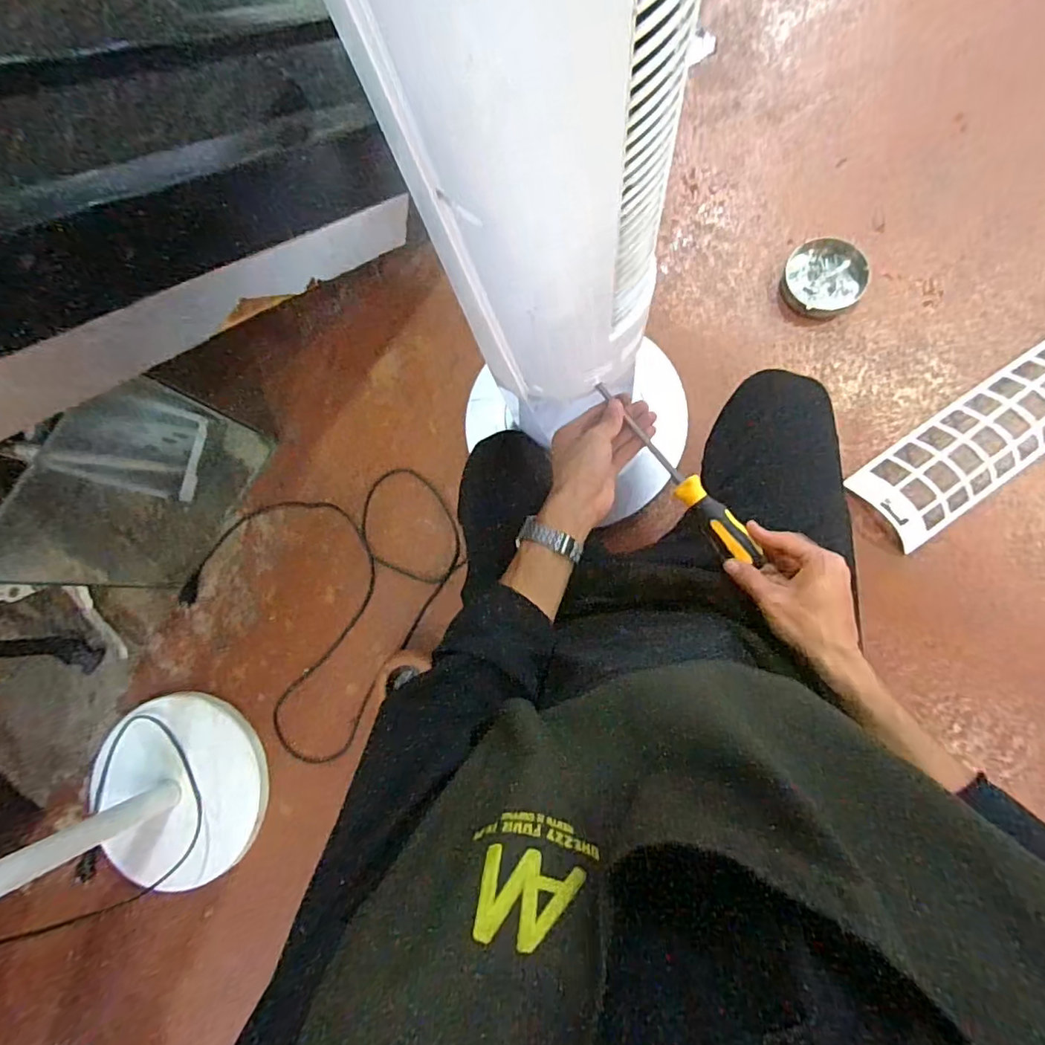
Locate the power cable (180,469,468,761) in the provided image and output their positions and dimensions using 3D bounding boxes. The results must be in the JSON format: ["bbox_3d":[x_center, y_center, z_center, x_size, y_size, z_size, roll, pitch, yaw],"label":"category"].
[{"bbox_3d":[-0.302,0.114,0.892,0.453,0.018,0.419,-1,83,7],"label":"power cable"}]

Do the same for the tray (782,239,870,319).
[{"bbox_3d":[0.472,-0.380,0.846,0.118,0.045,0.110,-1,83,7],"label":"tray"}]

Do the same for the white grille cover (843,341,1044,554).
[{"bbox_3d":[0.738,-0.172,0.775,0.537,0.037,0.129,-36,80,2],"label":"white grille cover"}]

